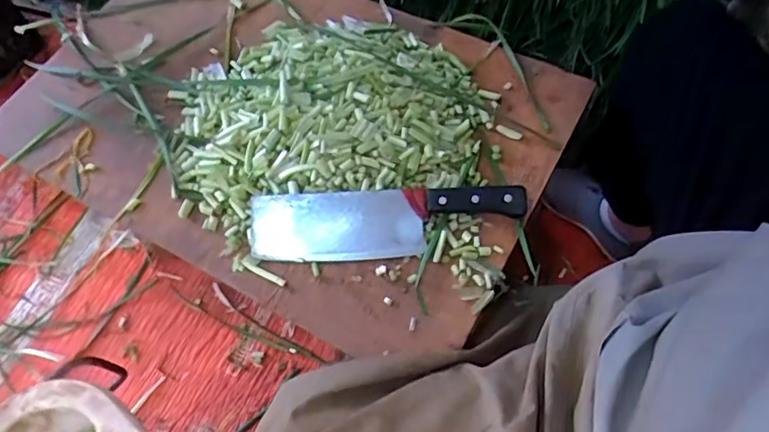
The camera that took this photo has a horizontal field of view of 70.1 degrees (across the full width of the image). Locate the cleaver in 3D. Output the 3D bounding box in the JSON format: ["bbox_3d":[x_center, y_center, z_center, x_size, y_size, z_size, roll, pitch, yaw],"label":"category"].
[{"bbox_3d":[0.002,0.008,0.545,0.272,0.015,0.070,-1,92,4],"label":"cleaver"}]

